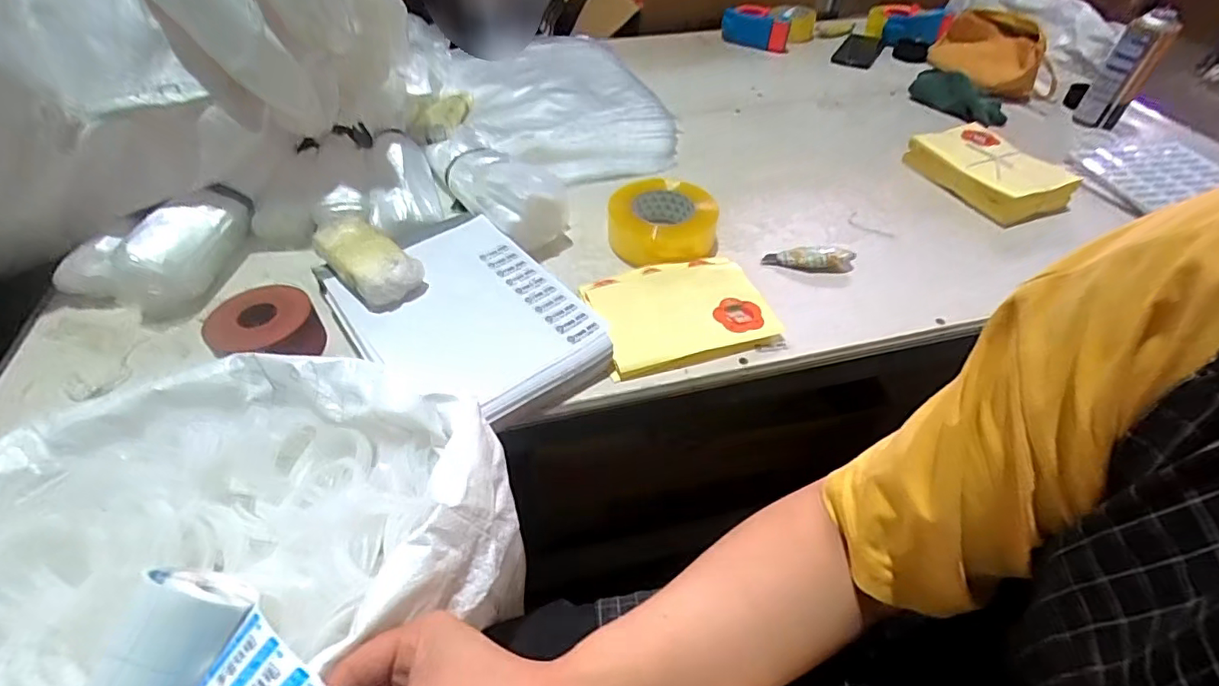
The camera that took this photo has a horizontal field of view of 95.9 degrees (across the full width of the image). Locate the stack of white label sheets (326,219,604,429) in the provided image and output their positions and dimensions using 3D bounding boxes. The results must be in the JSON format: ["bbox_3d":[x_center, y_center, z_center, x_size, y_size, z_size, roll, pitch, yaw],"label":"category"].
[{"bbox_3d":[-0.152,-0.031,0.579,0.198,0.023,0.267,-29,53,-26],"label":"stack of white label sheets"}]

